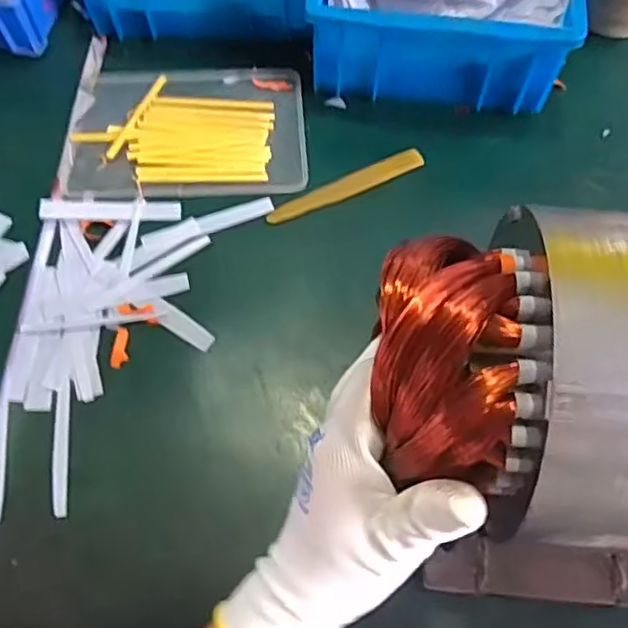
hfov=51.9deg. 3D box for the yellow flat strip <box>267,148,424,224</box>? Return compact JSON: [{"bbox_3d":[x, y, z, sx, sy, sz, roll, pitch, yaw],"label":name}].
[{"bbox_3d":[0.024,-0.097,0.483,0.126,0.004,0.018,-24,66,-11],"label":"yellow flat strip"}]

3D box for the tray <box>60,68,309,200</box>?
[{"bbox_3d":[-0.096,-0.146,0.502,0.175,0.009,0.129,-2,64,-1],"label":"tray"}]

